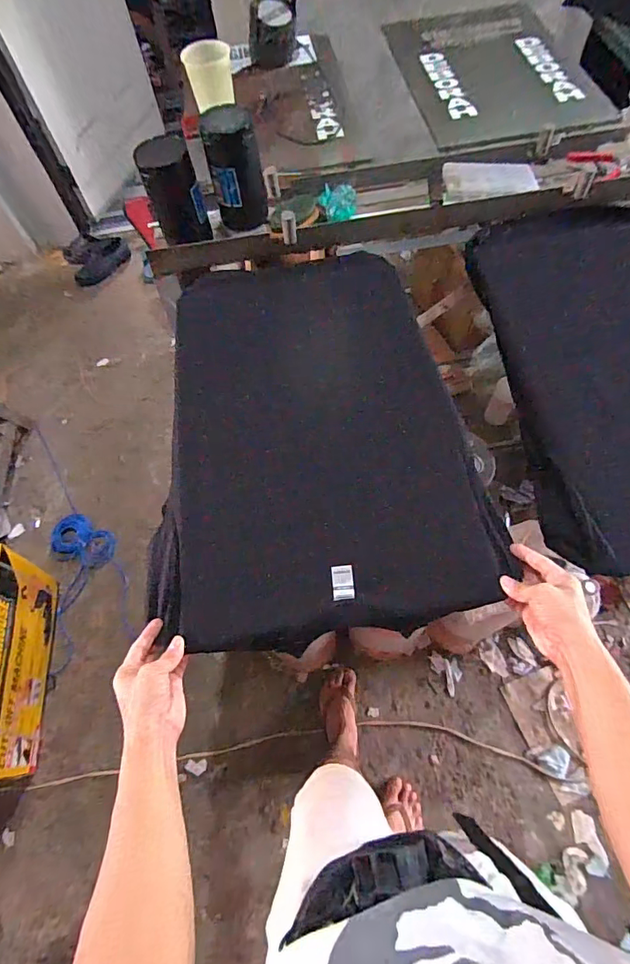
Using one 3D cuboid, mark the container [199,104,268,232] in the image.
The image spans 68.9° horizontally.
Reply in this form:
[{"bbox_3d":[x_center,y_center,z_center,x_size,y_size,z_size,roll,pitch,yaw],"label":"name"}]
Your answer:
[{"bbox_3d":[-0.140,-0.557,0.835,0.089,0.180,0.094,-9,64,0],"label":"container"}]

